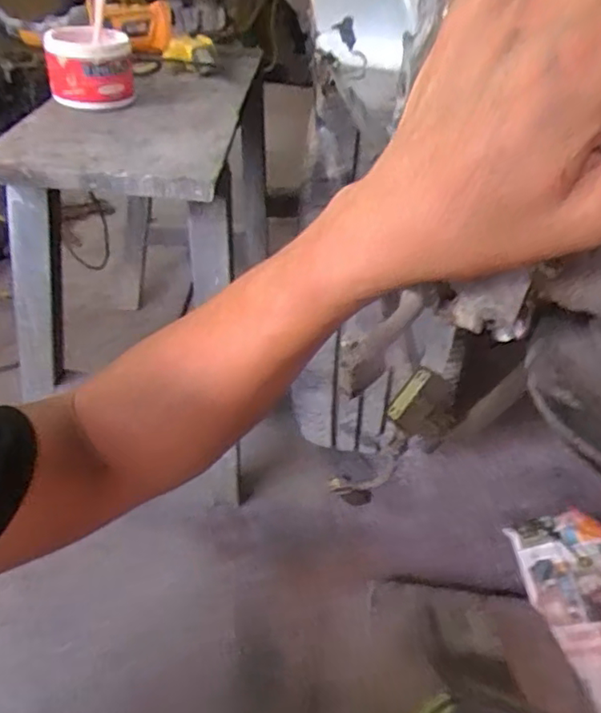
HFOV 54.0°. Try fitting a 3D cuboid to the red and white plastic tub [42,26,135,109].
[{"bbox_3d":[-0.278,-0.389,0.787,0.110,0.086,0.105,-9,37,-12],"label":"red and white plastic tub"}]

